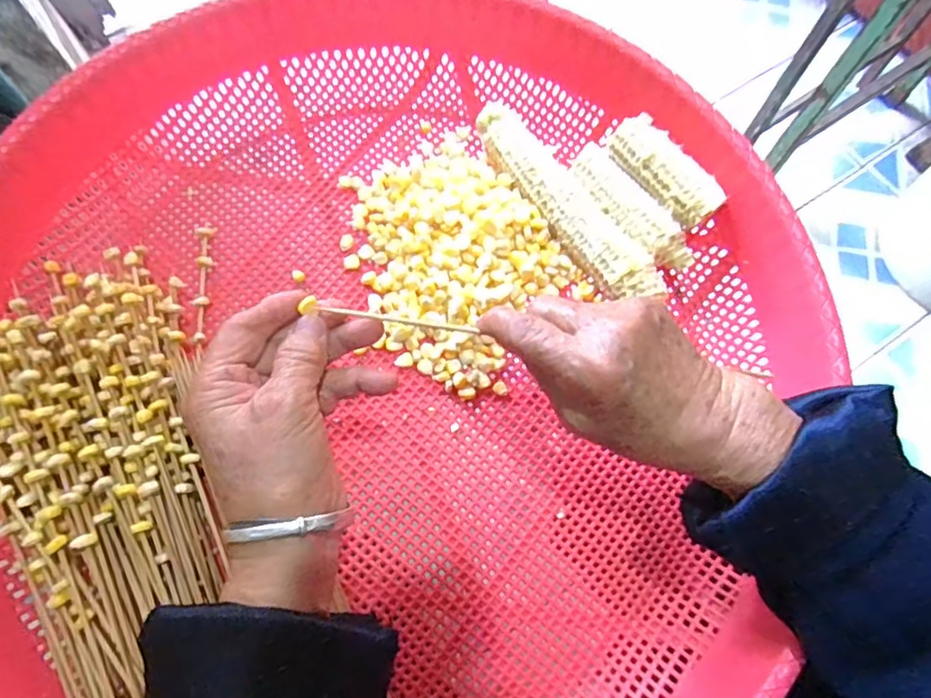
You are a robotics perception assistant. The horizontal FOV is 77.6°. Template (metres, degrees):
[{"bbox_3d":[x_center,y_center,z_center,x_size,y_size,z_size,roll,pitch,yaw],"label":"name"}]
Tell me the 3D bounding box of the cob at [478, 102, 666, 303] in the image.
[{"bbox_3d":[0.067,-0.099,0.383,0.033,0.027,0.165,-35,73,-12],"label":"cob"}]

